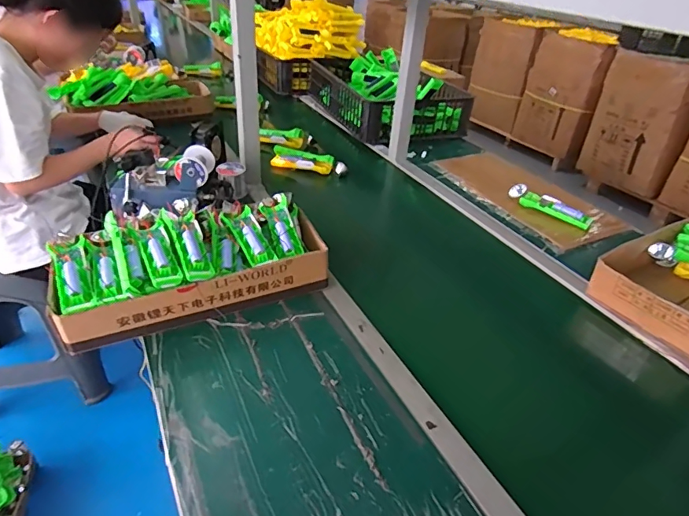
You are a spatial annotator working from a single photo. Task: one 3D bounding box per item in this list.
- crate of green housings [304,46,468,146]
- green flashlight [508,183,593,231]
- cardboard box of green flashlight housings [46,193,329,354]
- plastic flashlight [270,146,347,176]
[{"bbox_3d":[0.137,-0.590,1.664,0.375,0.174,0.619,-13,39,-24],"label":"crate of green housings"},{"bbox_3d":[0.494,-0.126,1.119,0.049,0.027,0.206,-22,43,-33],"label":"green flashlight"},{"bbox_3d":[-0.252,0.003,0.786,0.405,0.114,0.185,-12,38,-22],"label":"cardboard box of green flashlight housings"},{"bbox_3d":[-0.100,-0.262,1.272,0.219,0.049,0.046,14,36,12],"label":"plastic flashlight"}]

